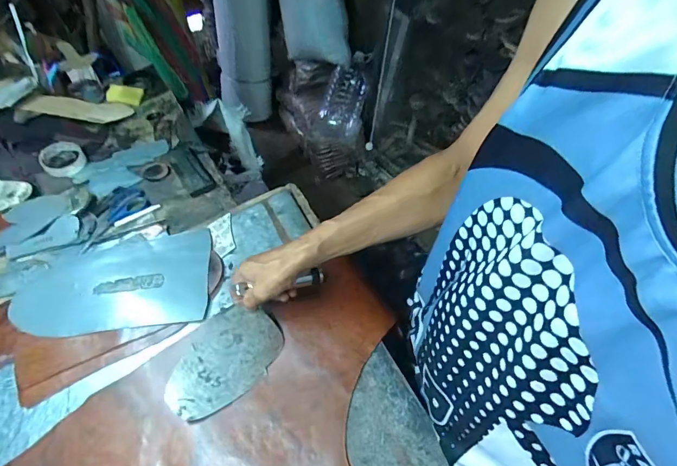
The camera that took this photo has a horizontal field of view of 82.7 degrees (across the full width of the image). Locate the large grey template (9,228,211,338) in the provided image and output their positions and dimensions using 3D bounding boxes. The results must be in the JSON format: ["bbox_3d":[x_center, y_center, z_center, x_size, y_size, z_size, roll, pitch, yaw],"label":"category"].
[{"bbox_3d":[-0.377,0.081,0.630,0.329,0.035,0.171,-9,50,-4],"label":"large grey template"}]

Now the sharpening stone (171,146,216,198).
[{"bbox_3d":[-0.313,-0.133,0.817,0.055,0.021,0.162,-29,54,-19],"label":"sharpening stone"}]

